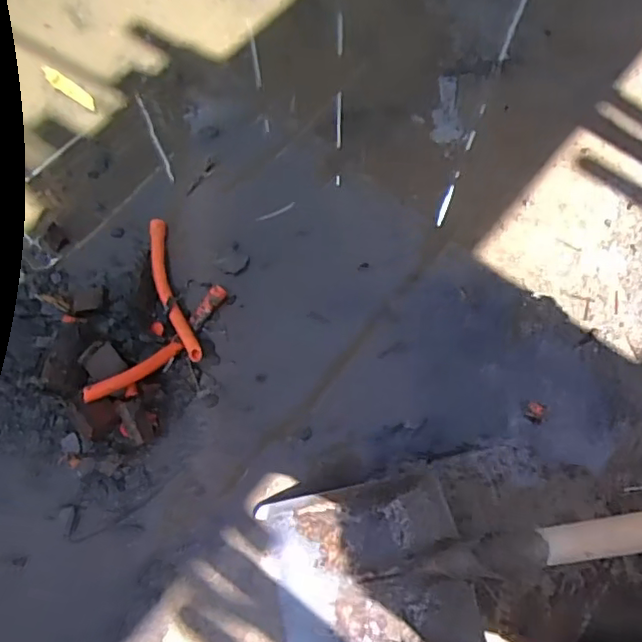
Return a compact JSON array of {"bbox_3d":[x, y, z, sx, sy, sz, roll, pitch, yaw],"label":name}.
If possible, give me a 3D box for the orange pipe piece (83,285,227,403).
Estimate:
[{"bbox_3d":[-0.235,0.040,0.909,0.256,0.063,0.049,-43,78,-12],"label":"orange pipe piece"}]

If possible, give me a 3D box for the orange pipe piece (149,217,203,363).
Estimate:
[{"bbox_3d":[-0.231,-0.050,0.936,0.042,0.028,0.252,-21,62,-6],"label":"orange pipe piece"}]

